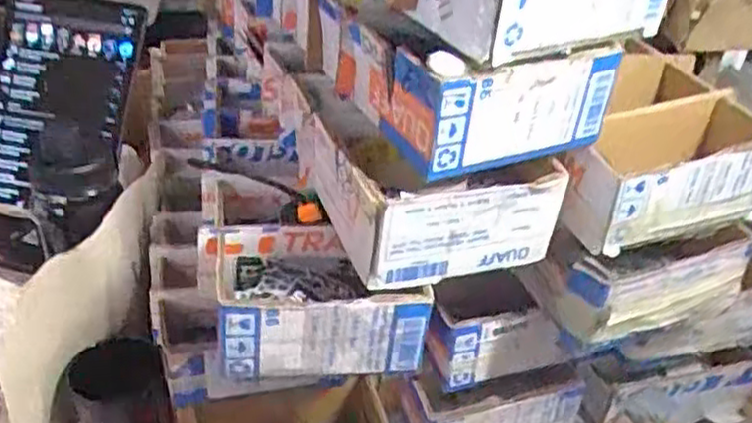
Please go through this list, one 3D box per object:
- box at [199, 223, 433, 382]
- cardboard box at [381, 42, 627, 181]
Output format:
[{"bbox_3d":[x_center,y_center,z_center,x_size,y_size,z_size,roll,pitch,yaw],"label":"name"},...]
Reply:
[{"bbox_3d":[-0.050,0.065,0.558,0.158,0.067,0.105,-4,35,-12],"label":"box"},{"bbox_3d":[0.081,-0.077,0.520,0.150,0.092,0.093,-14,39,-25],"label":"cardboard box"}]

